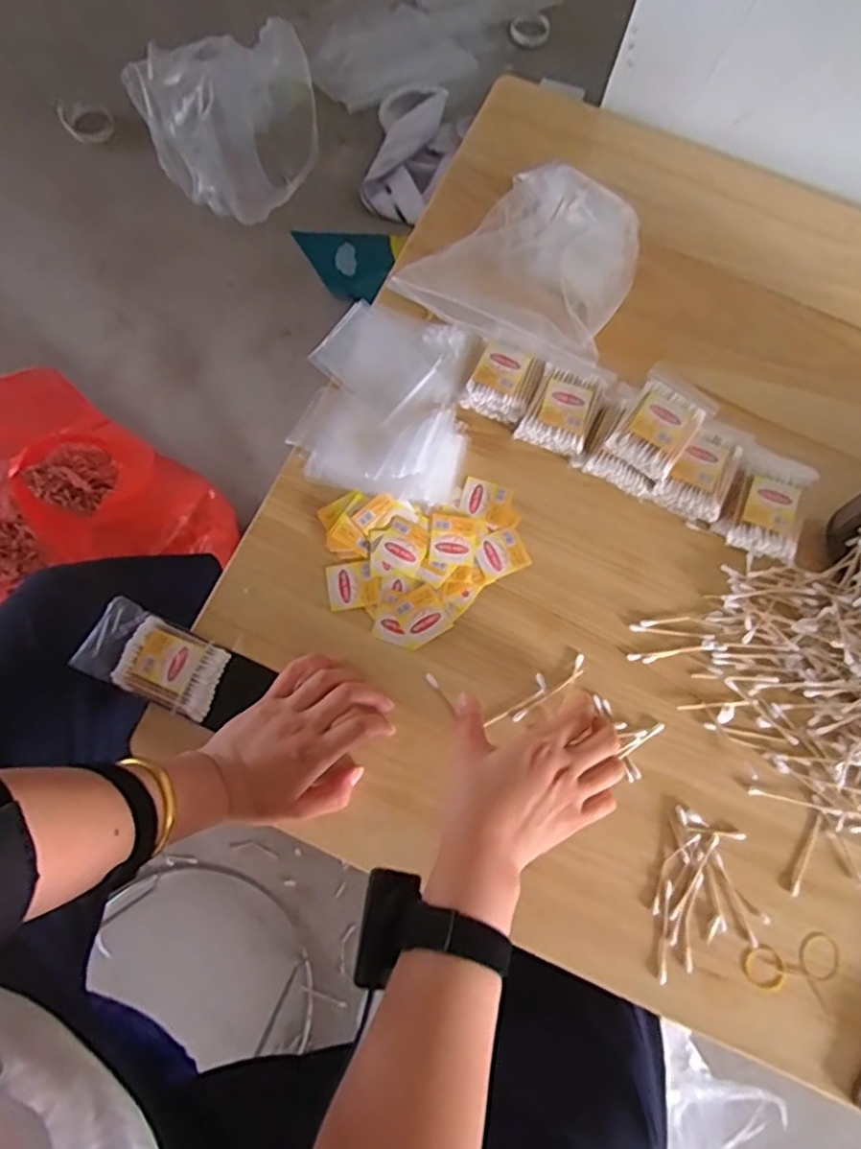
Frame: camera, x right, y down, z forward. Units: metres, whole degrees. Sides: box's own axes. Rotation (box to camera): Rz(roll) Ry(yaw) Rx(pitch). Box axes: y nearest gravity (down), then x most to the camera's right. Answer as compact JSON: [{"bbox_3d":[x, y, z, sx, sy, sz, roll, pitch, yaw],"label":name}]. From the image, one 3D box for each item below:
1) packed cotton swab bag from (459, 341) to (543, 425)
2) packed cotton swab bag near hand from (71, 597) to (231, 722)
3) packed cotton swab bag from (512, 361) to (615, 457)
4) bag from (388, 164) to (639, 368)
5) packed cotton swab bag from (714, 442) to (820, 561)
[{"bbox_3d":[0.064,-0.171,0.584,0.056,0.033,0.060,22,75,2],"label":"packed cotton swab bag"},{"bbox_3d":[-0.221,0.069,0.523,0.108,0.019,0.061,27,75,4],"label":"packed cotton swab bag near hand"},{"bbox_3d":[0.117,-0.146,0.579,0.062,0.042,0.081,23,76,2],"label":"packed cotton swab bag"},{"bbox_3d":[0.092,-0.286,0.591,0.174,0.103,0.193,27,75,4],"label":"bag"},{"bbox_3d":[0.288,-0.062,0.562,0.065,0.025,0.092,21,75,2],"label":"packed cotton swab bag"}]

